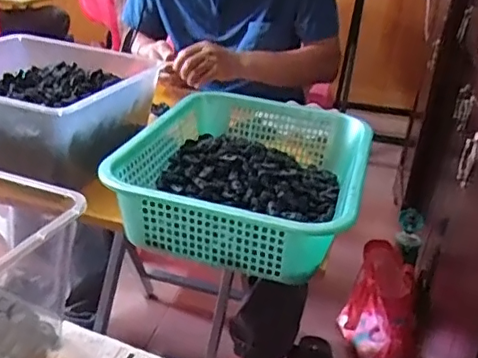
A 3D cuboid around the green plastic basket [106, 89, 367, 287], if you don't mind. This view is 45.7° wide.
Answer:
[{"bbox_3d":[0.013,-0.009,0.787,0.302,0.093,0.381,11,26,12],"label":"green plastic basket"}]

